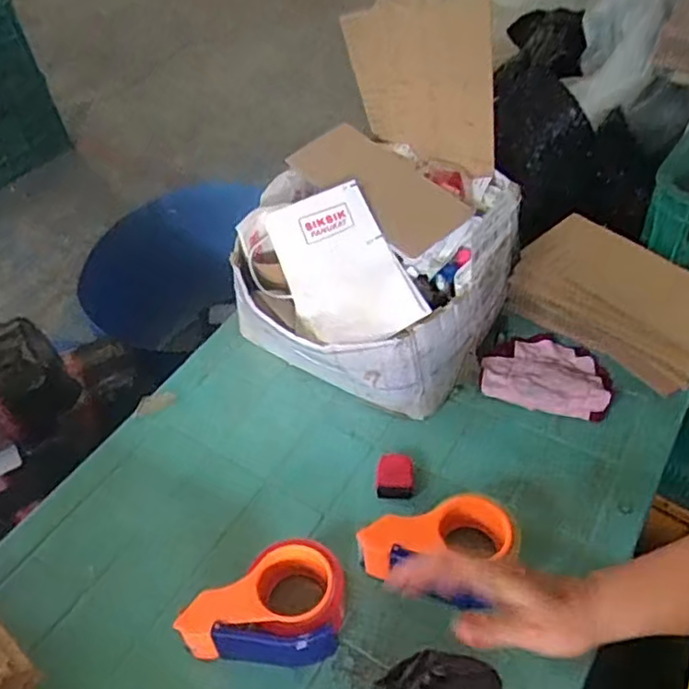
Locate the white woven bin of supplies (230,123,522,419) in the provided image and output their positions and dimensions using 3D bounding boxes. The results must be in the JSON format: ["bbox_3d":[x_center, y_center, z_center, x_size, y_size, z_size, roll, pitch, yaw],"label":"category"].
[{"bbox_3d":[0.046,-0.107,0.919,0.342,0.195,0.389,19,53,22],"label":"white woven bin of supplies"}]

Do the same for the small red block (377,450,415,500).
[{"bbox_3d":[0.062,0.155,0.780,0.044,0.022,0.052,0,48,6],"label":"small red block"}]

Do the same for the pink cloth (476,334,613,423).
[{"bbox_3d":[0.271,0.037,0.872,0.169,0.035,0.122,19,53,22],"label":"pink cloth"}]

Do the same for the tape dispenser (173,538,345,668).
[{"bbox_3d":[-0.079,0.264,0.667,0.154,0.063,0.110,0,46,4],"label":"tape dispenser"}]

